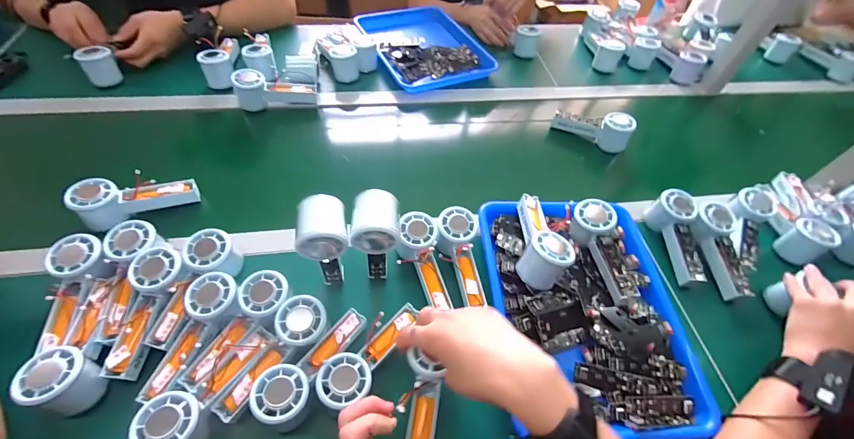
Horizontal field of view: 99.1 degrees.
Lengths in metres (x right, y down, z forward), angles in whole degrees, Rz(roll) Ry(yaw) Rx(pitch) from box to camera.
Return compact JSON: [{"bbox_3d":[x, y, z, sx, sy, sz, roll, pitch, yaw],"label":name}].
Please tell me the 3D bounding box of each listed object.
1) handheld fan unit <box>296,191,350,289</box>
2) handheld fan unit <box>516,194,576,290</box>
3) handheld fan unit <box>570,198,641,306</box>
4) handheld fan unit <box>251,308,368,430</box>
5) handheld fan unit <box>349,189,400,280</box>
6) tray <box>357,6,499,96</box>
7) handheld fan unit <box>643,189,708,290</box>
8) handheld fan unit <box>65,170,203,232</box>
[{"bbox_3d":[-0.126,0.040,0.467,0.052,0.147,0.064,-6,54,-10],"label":"handheld fan unit"},{"bbox_3d":[0.162,0.018,0.506,0.061,0.061,0.149,11,53,3],"label":"handheld fan unit"},{"bbox_3d":[0.244,0.047,0.522,0.053,0.065,0.153,1,53,-5],"label":"handheld fan unit"},{"bbox_3d":[-0.132,0.172,0.426,0.059,0.066,0.151,29,43,16],"label":"handheld fan unit"},{"bbox_3d":[-0.065,0.033,0.478,0.053,0.141,0.064,0,53,-6],"label":"handheld fan unit"},{"bbox_3d":[-0.010,-0.423,0.899,0.251,0.048,0.305,-16,56,-17],"label":"tray"},{"bbox_3d":[0.407,0.030,0.593,0.061,0.056,0.155,2,69,-4],"label":"handheld fan unit"},{"bbox_3d":[-0.430,-0.036,0.544,0.151,0.059,0.057,-11,54,-31],"label":"handheld fan unit"}]

